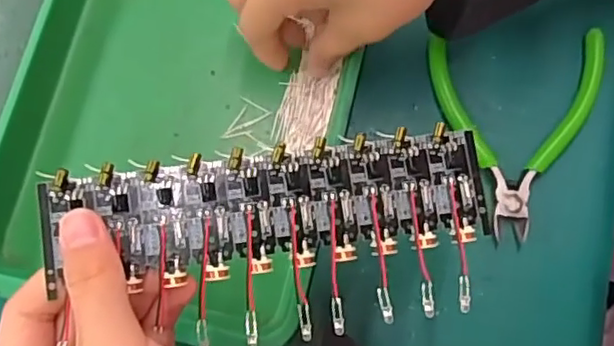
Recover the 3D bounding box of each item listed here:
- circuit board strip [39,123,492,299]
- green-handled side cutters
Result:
[{"bbox_3d":[-0.013,0.012,0.230,0.161,0.008,0.047,-5,77,-8],"label":"circuit board strip"},{"bbox_3d":[0.111,-0.021,0.317,0.089,0.007,0.105,-2,77,1],"label":"green-handled side cutters"}]

